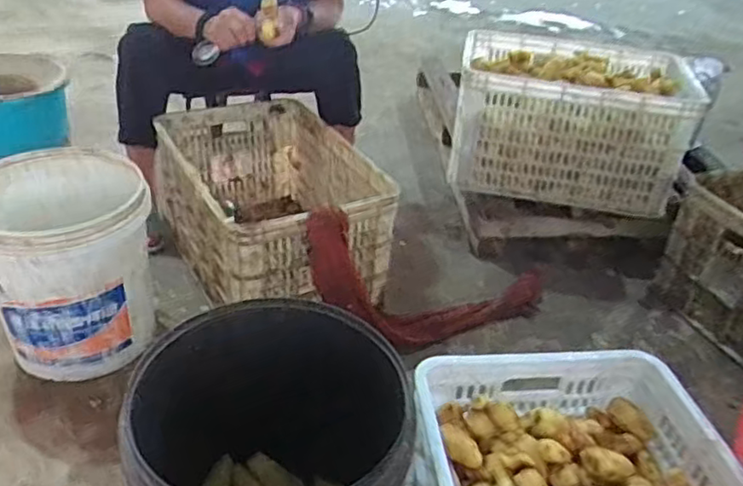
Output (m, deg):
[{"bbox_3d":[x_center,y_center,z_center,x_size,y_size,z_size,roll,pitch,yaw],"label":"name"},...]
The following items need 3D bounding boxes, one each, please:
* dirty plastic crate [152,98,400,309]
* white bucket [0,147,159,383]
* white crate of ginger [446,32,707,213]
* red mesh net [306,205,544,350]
[{"bbox_3d":[-0.226,-0.071,1.393,0.354,0.298,0.516,-12,37,-25],"label":"dirty plastic crate"},{"bbox_3d":[-0.541,0.044,1.167,0.280,0.320,0.280,-12,37,-25],"label":"white bucket"},{"bbox_3d":[0.455,-0.286,1.533,0.503,0.282,0.342,10,33,6],"label":"white crate of ginger"},{"bbox_3d":[0.103,0.101,1.297,0.577,0.220,0.104,17,28,-29],"label":"red mesh net"}]

